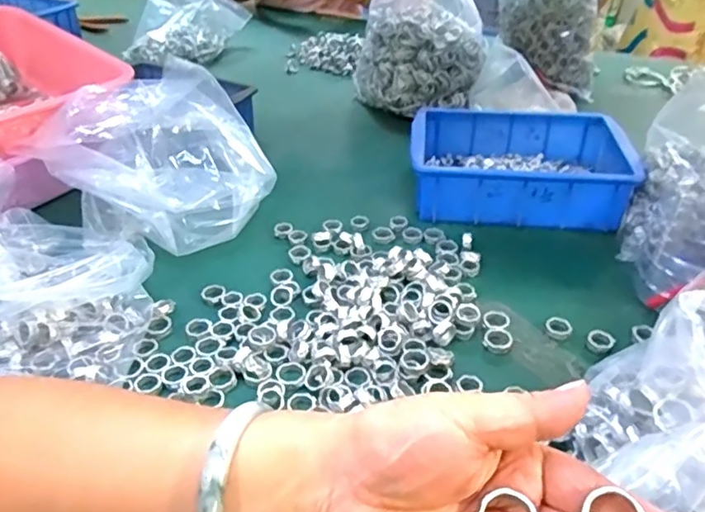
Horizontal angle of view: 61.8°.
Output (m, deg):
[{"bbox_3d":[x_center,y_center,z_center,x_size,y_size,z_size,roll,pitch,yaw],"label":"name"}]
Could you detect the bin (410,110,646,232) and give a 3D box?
[{"bbox_3d":[0.194,-0.109,0.701,0.235,0.065,0.170,5,36,7],"label":"bin"}]

